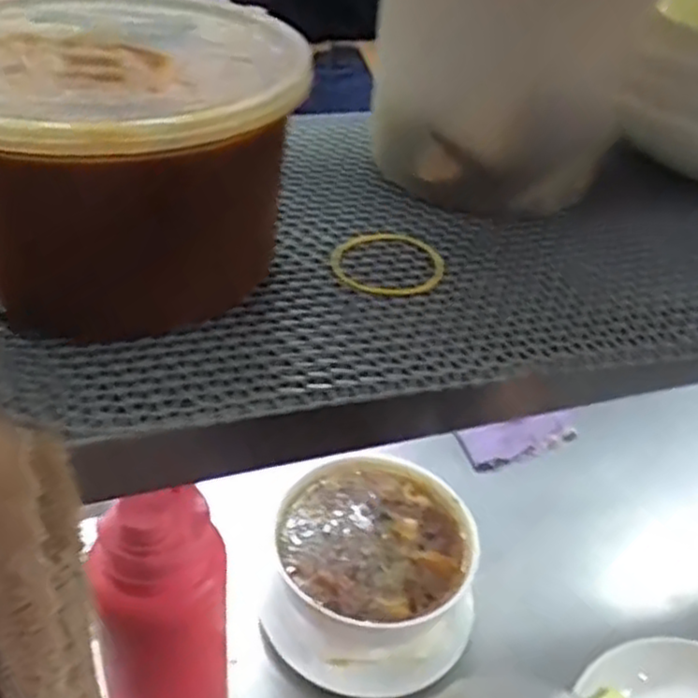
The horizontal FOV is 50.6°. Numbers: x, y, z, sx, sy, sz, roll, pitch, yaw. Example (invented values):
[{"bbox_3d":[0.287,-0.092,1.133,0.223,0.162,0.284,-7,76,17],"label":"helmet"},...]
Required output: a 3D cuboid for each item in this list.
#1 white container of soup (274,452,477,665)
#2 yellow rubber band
[{"bbox_3d":[0.020,0.187,0.646,0.165,0.074,0.152,6,40,0],"label":"white container of soup"},{"bbox_3d":[0.017,-0.039,0.327,0.050,0.004,0.051,4,40,-3],"label":"yellow rubber band"}]

